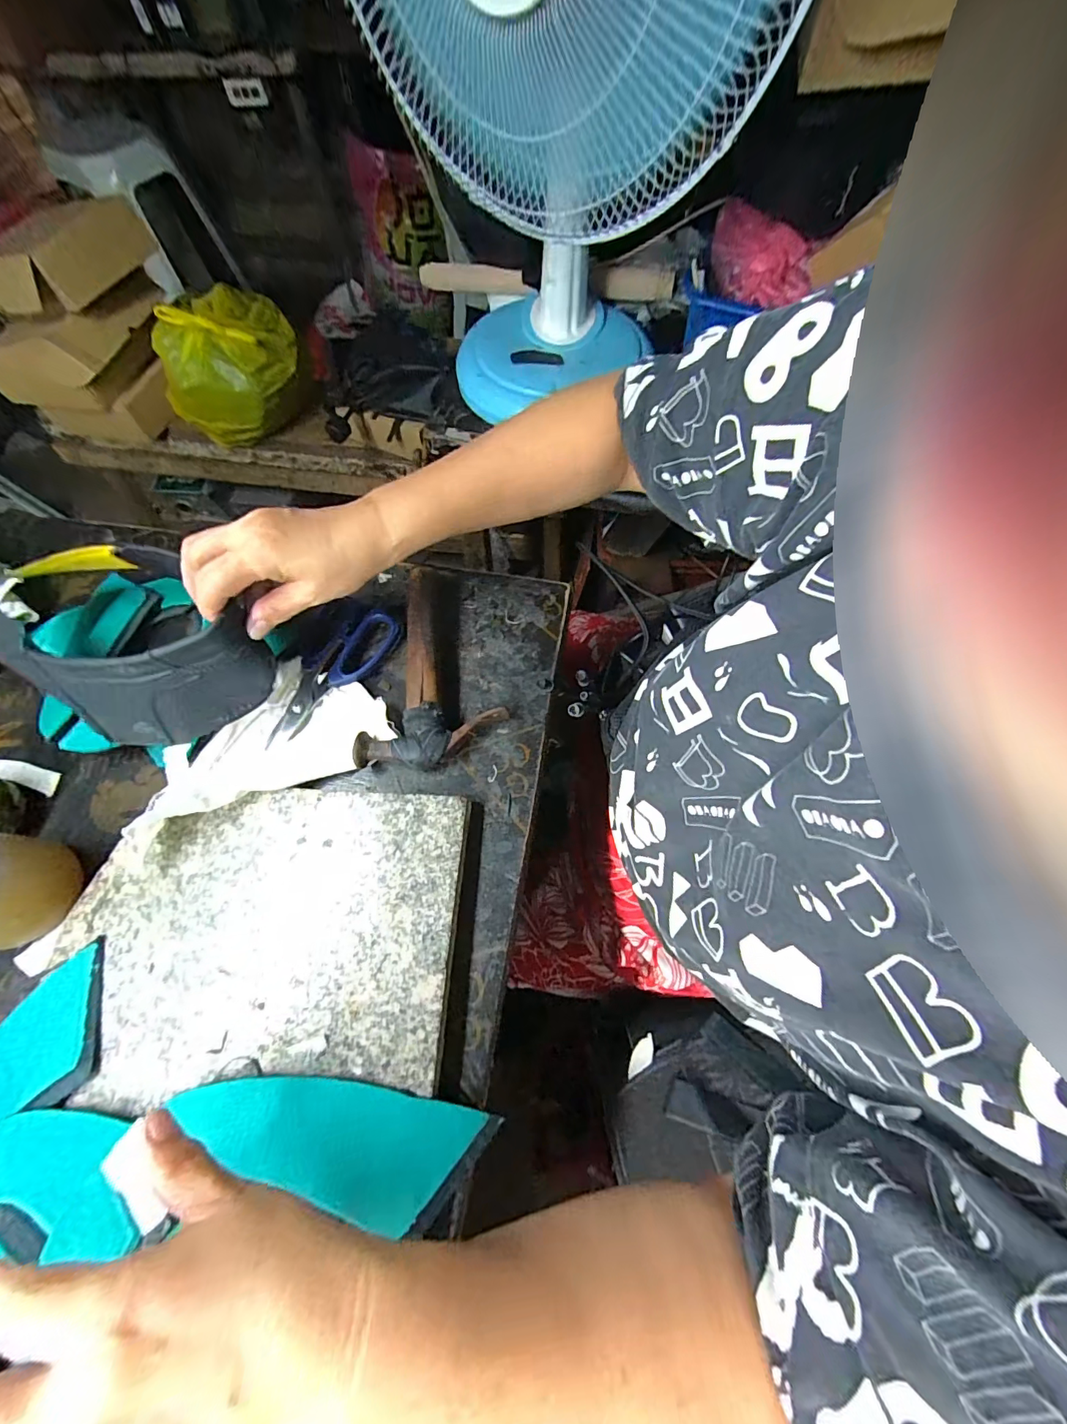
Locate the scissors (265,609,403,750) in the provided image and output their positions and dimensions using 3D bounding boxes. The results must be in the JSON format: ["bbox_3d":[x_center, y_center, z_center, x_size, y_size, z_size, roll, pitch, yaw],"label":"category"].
[{"bbox_3d":[-0.173,-0.034,0.395,0.051,0.008,0.141,33,74,13],"label":"scissors"}]

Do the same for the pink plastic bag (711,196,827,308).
[{"bbox_3d":[0.264,-0.535,0.535,0.124,0.059,0.061,39,75,14],"label":"pink plastic bag"}]

